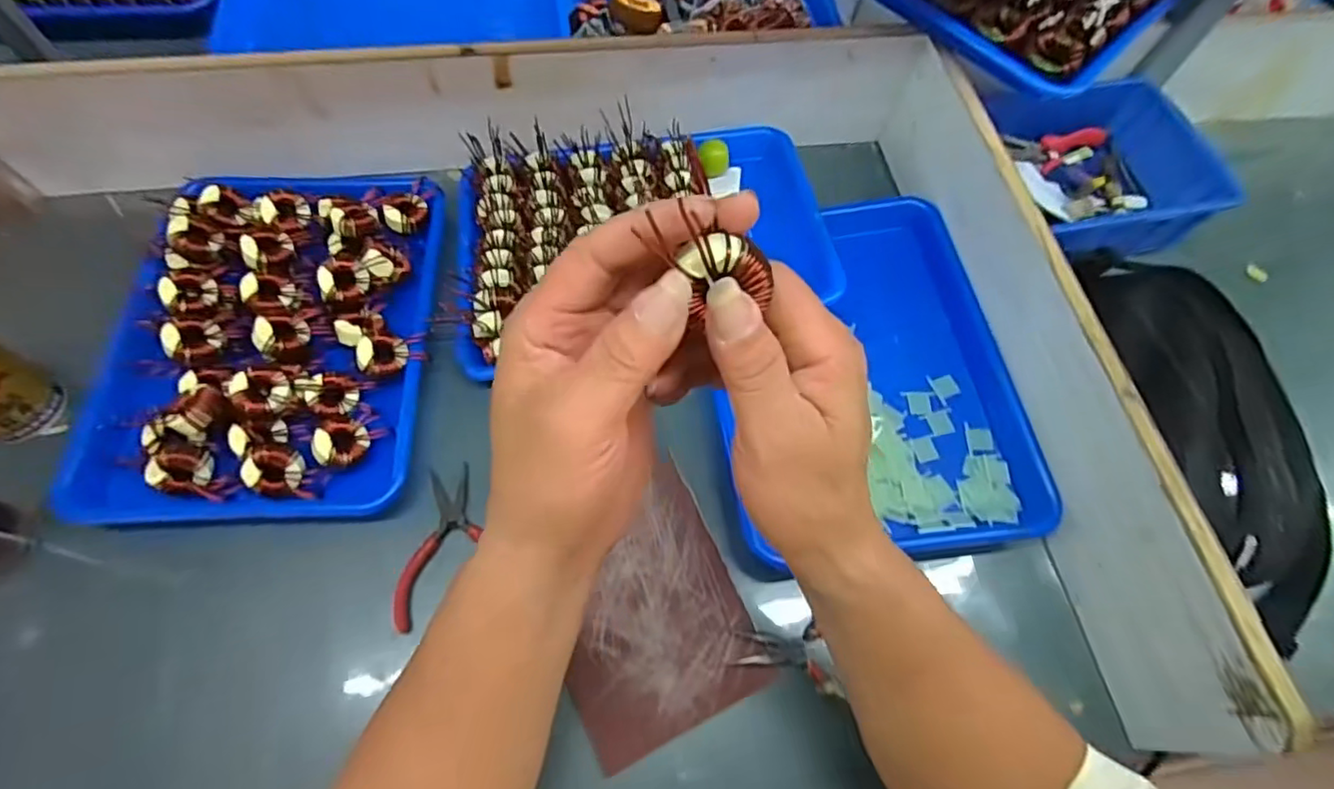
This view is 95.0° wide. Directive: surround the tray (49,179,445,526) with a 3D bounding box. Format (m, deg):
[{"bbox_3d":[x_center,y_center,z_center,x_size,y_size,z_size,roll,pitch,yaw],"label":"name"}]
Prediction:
[{"bbox_3d":[-0.329,-0.059,0.509,0.251,0.042,0.328,-1,64,-4],"label":"tray"}]

